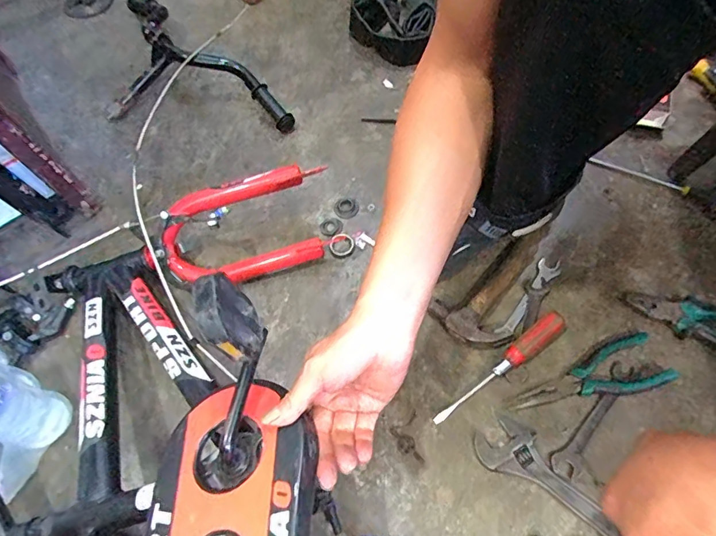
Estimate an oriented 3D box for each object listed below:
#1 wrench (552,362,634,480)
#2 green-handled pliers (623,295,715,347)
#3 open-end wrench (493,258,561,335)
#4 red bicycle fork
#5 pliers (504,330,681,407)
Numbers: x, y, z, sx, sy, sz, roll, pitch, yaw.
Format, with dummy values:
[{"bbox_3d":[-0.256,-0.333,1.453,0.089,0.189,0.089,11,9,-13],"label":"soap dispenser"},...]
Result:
[{"bbox_3d":[0.284,0.178,0.540,0.029,0.011,0.158,36,71,19],"label":"wrench"},{"bbox_3d":[0.445,0.075,0.564,0.193,0.031,0.050,16,66,11],"label":"green-handled pliers"},{"bbox_3d":[0.233,0.040,0.615,0.029,0.004,0.140,33,70,18],"label":"open-end wrench"},{"bbox_3d":[-0.168,-0.050,0.639,0.269,0.096,0.112,-14,64,-3],"label":"red bicycle fork"},{"bbox_3d":[0.275,0.130,0.545,0.185,0.021,0.067,-15,64,-4],"label":"pliers"}]

